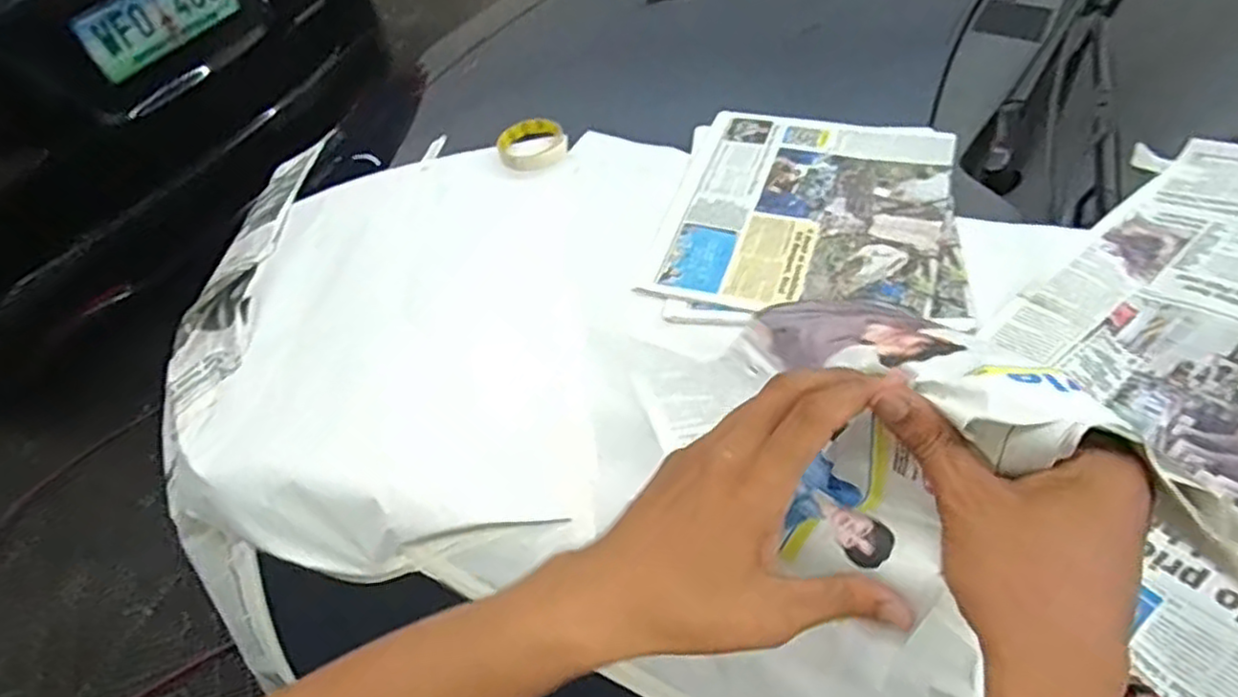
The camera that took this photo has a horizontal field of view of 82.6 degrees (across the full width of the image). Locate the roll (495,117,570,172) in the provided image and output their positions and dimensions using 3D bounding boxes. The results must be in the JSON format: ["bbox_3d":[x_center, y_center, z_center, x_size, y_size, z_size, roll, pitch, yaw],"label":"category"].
[{"bbox_3d":[-0.111,-0.265,0.909,0.089,0.026,0.089,0,51,0],"label":"roll"}]

